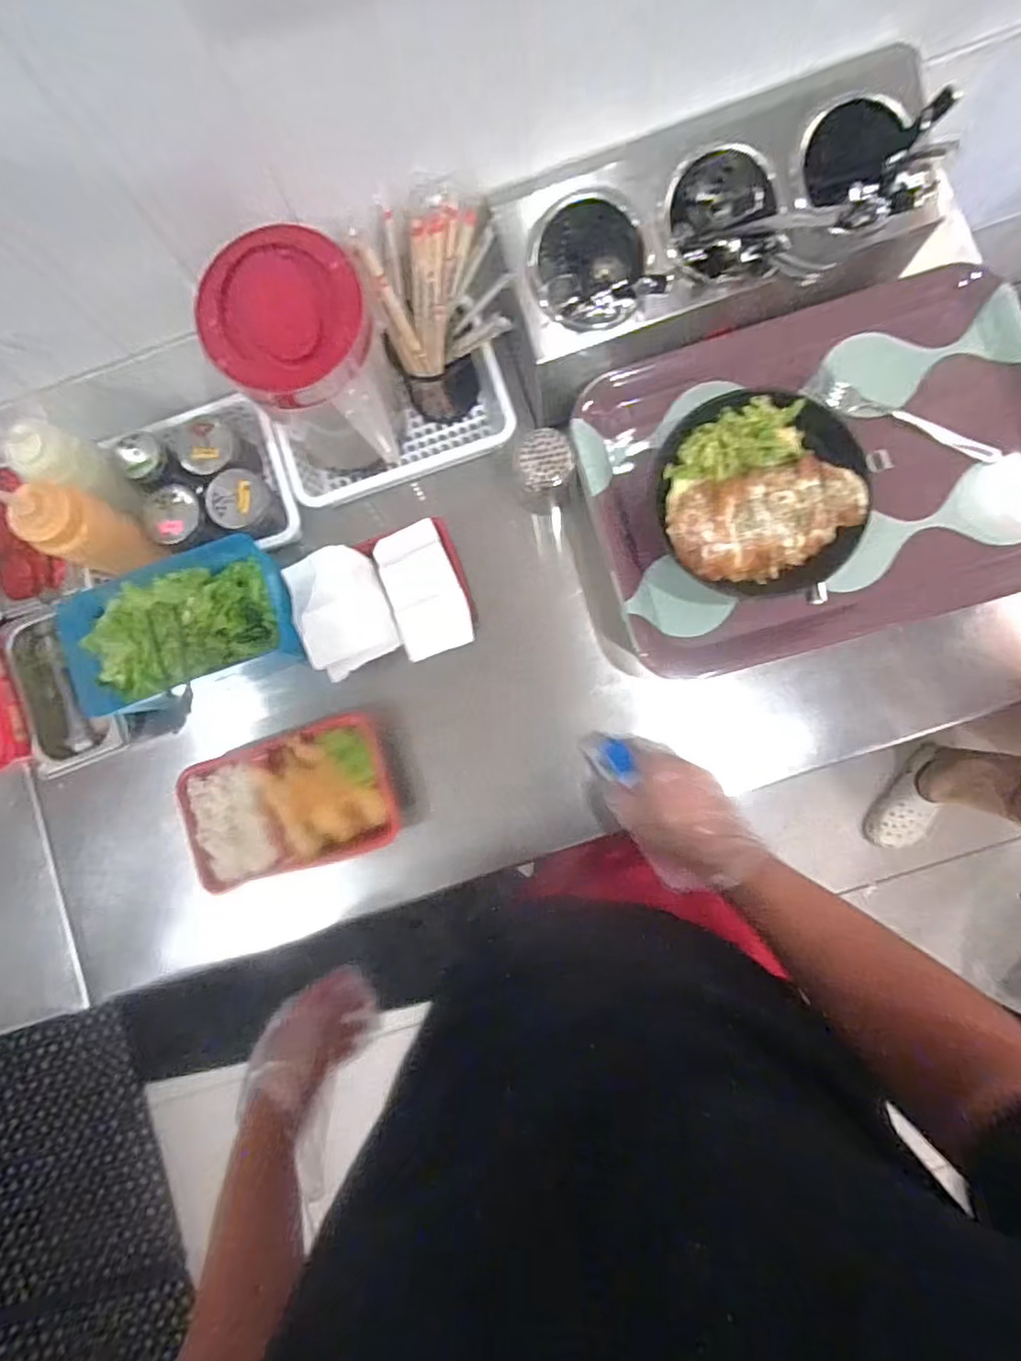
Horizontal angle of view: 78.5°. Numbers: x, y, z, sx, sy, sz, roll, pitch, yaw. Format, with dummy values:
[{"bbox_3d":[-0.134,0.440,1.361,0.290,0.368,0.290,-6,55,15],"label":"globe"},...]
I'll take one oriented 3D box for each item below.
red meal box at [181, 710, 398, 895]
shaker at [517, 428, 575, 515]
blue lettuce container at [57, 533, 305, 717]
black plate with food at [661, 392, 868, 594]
[{"bbox_3d":[-0.233,0.132,0.684,0.220,0.060,0.143,-17,84,2],"label":"red meal box"},{"bbox_3d":[0.037,-0.216,0.663,0.057,0.101,0.055,0,85,4],"label":"shaker"},{"bbox_3d":[-0.336,-0.053,0.649,0.216,0.061,0.134,-19,84,2],"label":"blue lettuce container"},{"bbox_3d":[0.221,-0.166,0.574,0.170,0.072,0.164,0,85,4],"label":"black plate with food"}]

